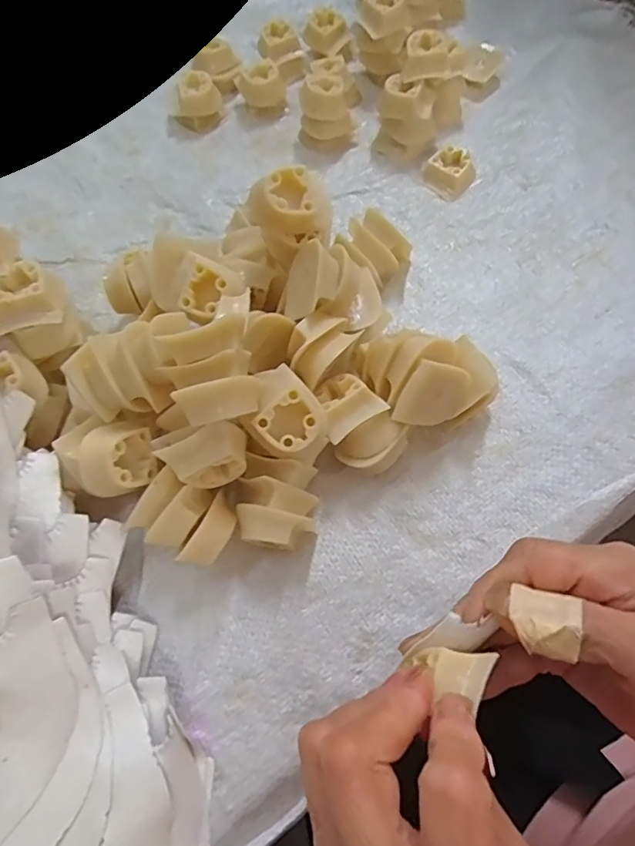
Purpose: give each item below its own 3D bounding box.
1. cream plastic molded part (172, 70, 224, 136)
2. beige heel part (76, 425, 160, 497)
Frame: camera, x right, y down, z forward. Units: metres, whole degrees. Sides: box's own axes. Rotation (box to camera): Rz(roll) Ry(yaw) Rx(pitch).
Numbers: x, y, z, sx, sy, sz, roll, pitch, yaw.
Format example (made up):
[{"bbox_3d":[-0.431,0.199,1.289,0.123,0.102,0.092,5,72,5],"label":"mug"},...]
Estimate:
[{"bbox_3d":[-0.109,-0.290,0.453,0.033,0.029,0.041,26,69,14],"label":"cream plastic molded part"},{"bbox_3d":[-0.108,0.020,0.273,0.034,0.030,0.037,-10,65,-2],"label":"beige heel part"}]

